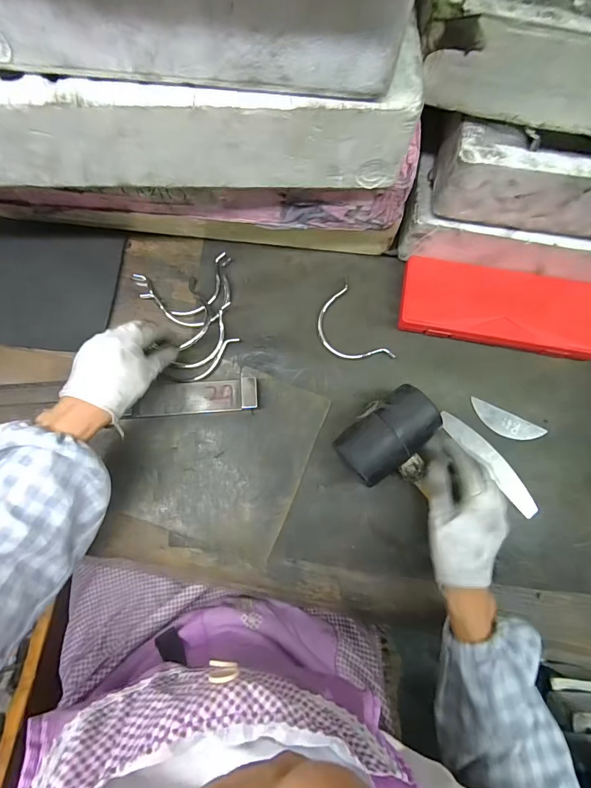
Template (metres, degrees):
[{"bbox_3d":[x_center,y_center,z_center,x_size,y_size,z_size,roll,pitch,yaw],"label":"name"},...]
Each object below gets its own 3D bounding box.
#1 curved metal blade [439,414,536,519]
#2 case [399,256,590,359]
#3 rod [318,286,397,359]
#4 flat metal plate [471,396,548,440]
[{"bbox_3d":[0.237,0.082,0.479,0.026,0.006,0.153,-39,82,-8],"label":"curved metal blade"},{"bbox_3d":[0.259,-0.113,0.502,0.243,0.033,0.100,10,78,1],"label":"case"},{"bbox_3d":[0.068,-0.079,0.504,0.067,0.011,0.112,-31,81,-7],"label":"rod"},{"bbox_3d":[0.264,0.038,0.493,0.095,0.005,0.031,27,79,3],"label":"flat metal plate"}]

